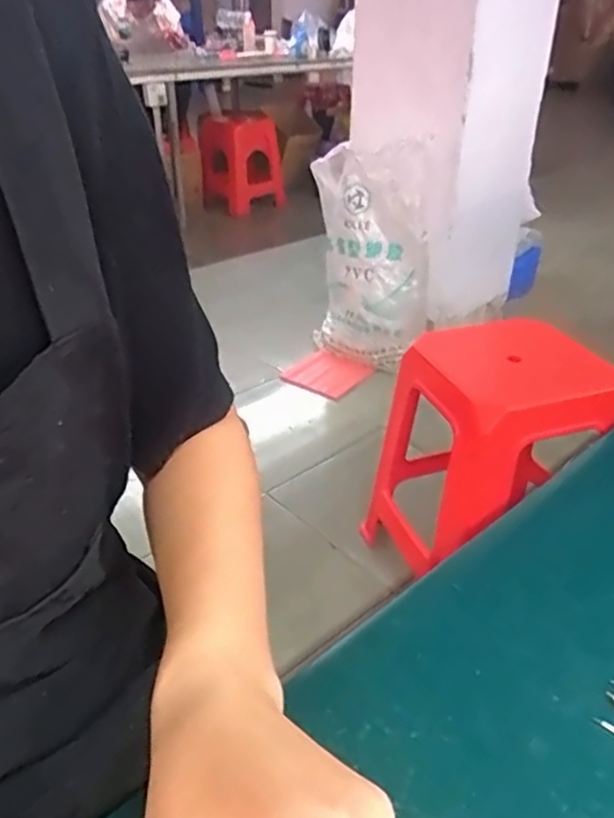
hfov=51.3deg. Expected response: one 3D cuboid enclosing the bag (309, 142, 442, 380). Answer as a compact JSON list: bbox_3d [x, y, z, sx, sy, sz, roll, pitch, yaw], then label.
[{"bbox_3d":[0.175,-0.438,1.855,0.397,0.615,0.126,15,25,35],"label":"bag"}]

